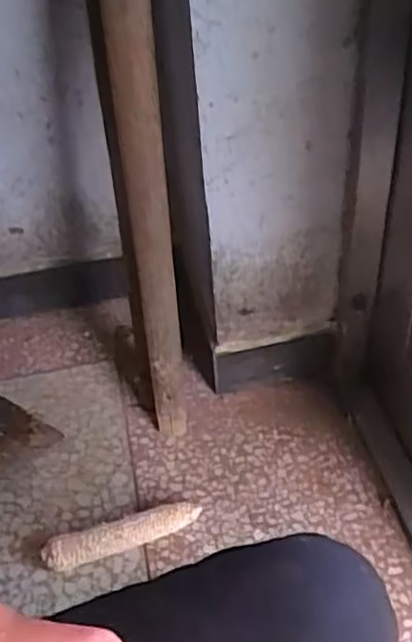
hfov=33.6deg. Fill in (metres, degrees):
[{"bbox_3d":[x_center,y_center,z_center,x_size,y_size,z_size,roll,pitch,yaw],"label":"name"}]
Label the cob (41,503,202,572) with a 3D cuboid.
[{"bbox_3d":[-0.112,0.290,0.926,0.214,0.043,0.033,-15,44,-14],"label":"cob"}]

